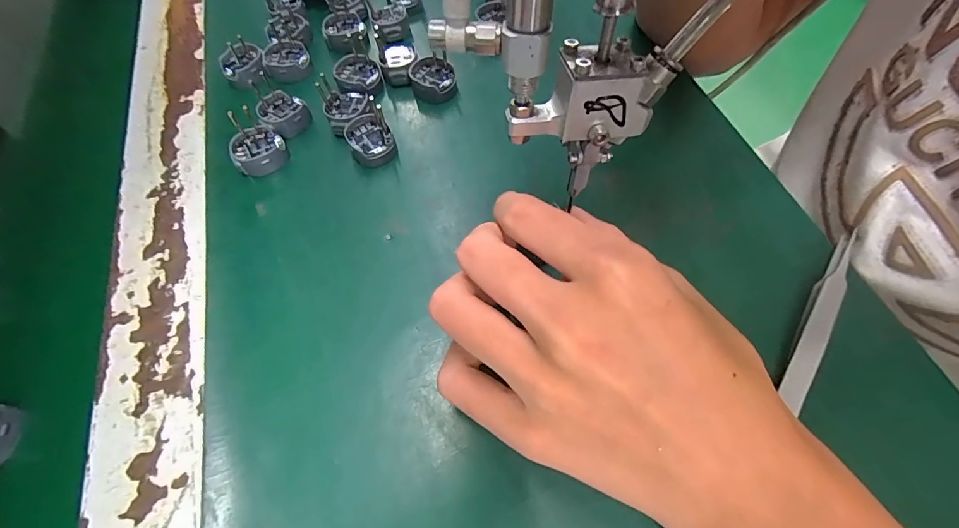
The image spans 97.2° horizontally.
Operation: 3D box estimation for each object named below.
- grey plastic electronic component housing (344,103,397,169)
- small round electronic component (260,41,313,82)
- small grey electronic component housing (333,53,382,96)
[{"bbox_3d":[-0.062,-0.070,0.240,0.024,0.015,0.030,-24,63,-9],"label":"grey plastic electronic component housing"},{"bbox_3d":[-0.126,-0.133,0.277,0.028,0.012,0.029,-2,62,3],"label":"small round electronic component"},{"bbox_3d":[-0.076,-0.117,0.264,0.026,0.012,0.033,-22,63,-8],"label":"small grey electronic component housing"}]

